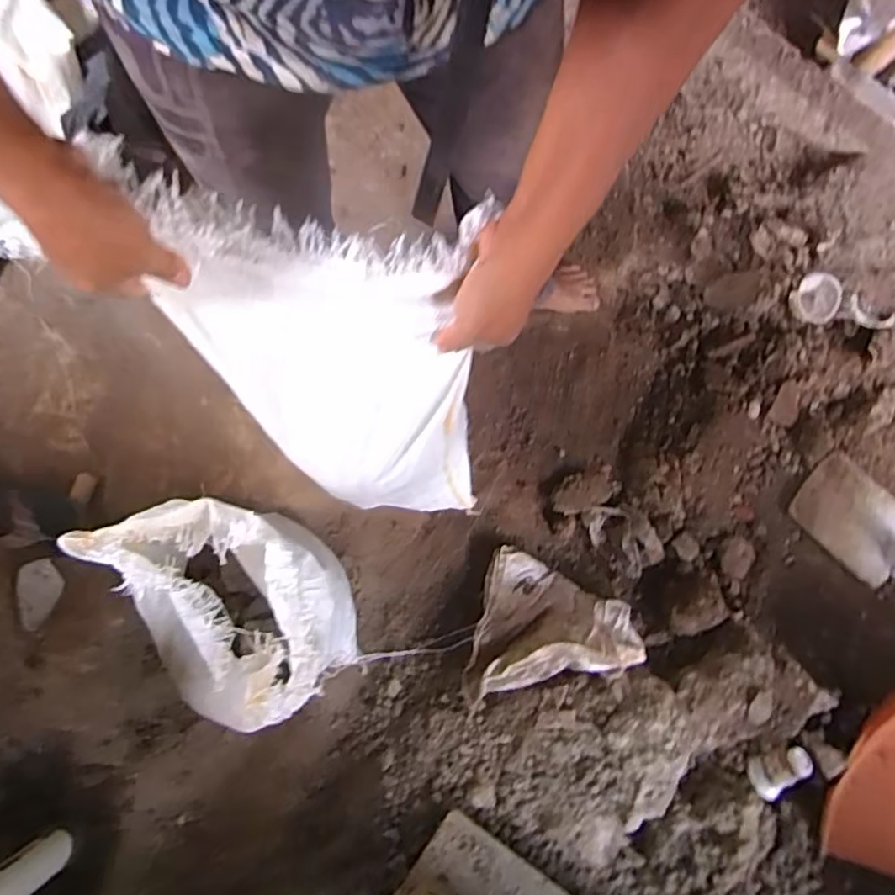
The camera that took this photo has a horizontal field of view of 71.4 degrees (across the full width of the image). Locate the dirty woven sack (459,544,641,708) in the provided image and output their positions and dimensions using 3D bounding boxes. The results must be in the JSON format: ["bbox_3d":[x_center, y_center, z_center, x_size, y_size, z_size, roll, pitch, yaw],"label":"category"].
[{"bbox_3d":[0.188,0.324,1.049,0.279,0.085,0.253,14,80,1],"label":"dirty woven sack"}]

